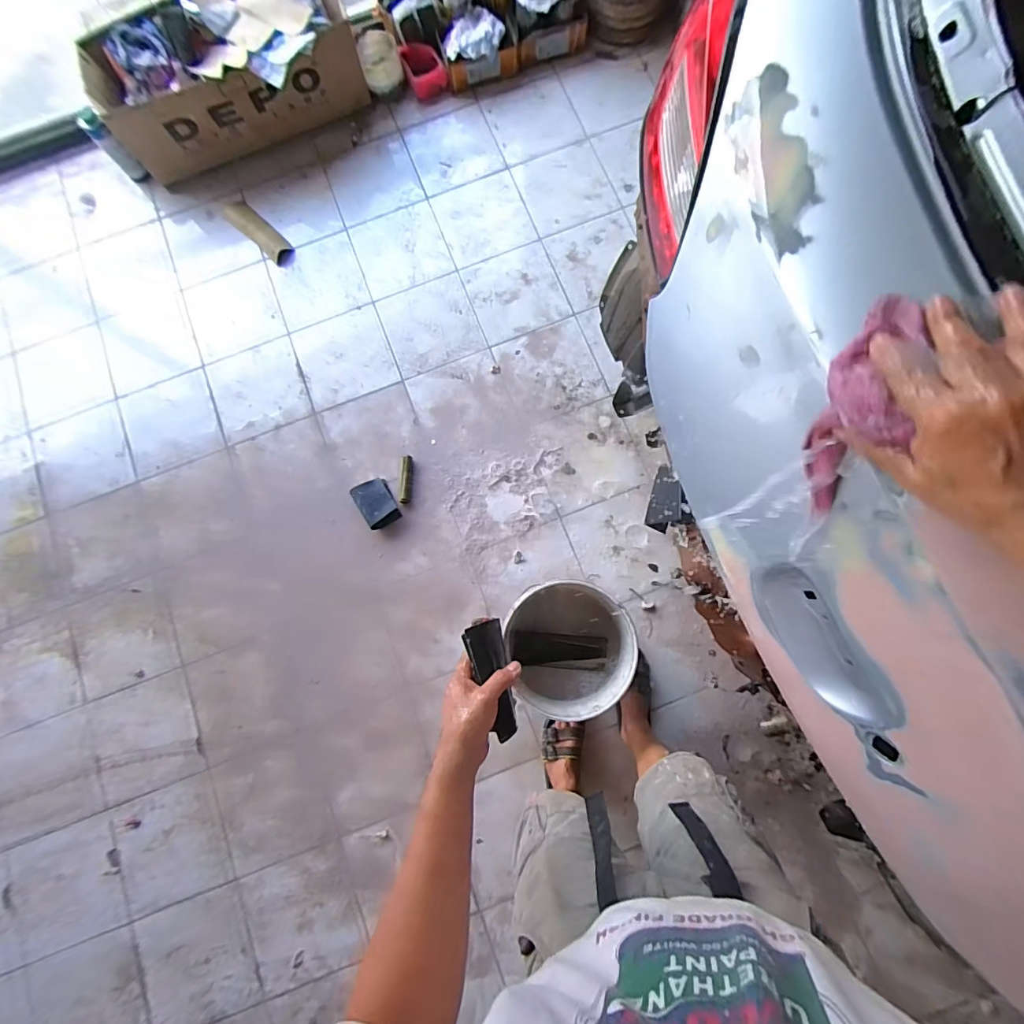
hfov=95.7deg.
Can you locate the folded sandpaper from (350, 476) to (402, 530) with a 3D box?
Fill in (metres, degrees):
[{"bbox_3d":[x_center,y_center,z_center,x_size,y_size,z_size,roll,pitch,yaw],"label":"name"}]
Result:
[{"bbox_3d":[-0.412,-0.026,1.415,0.110,0.037,0.153,-31,81,-4],"label":"folded sandpaper"}]

